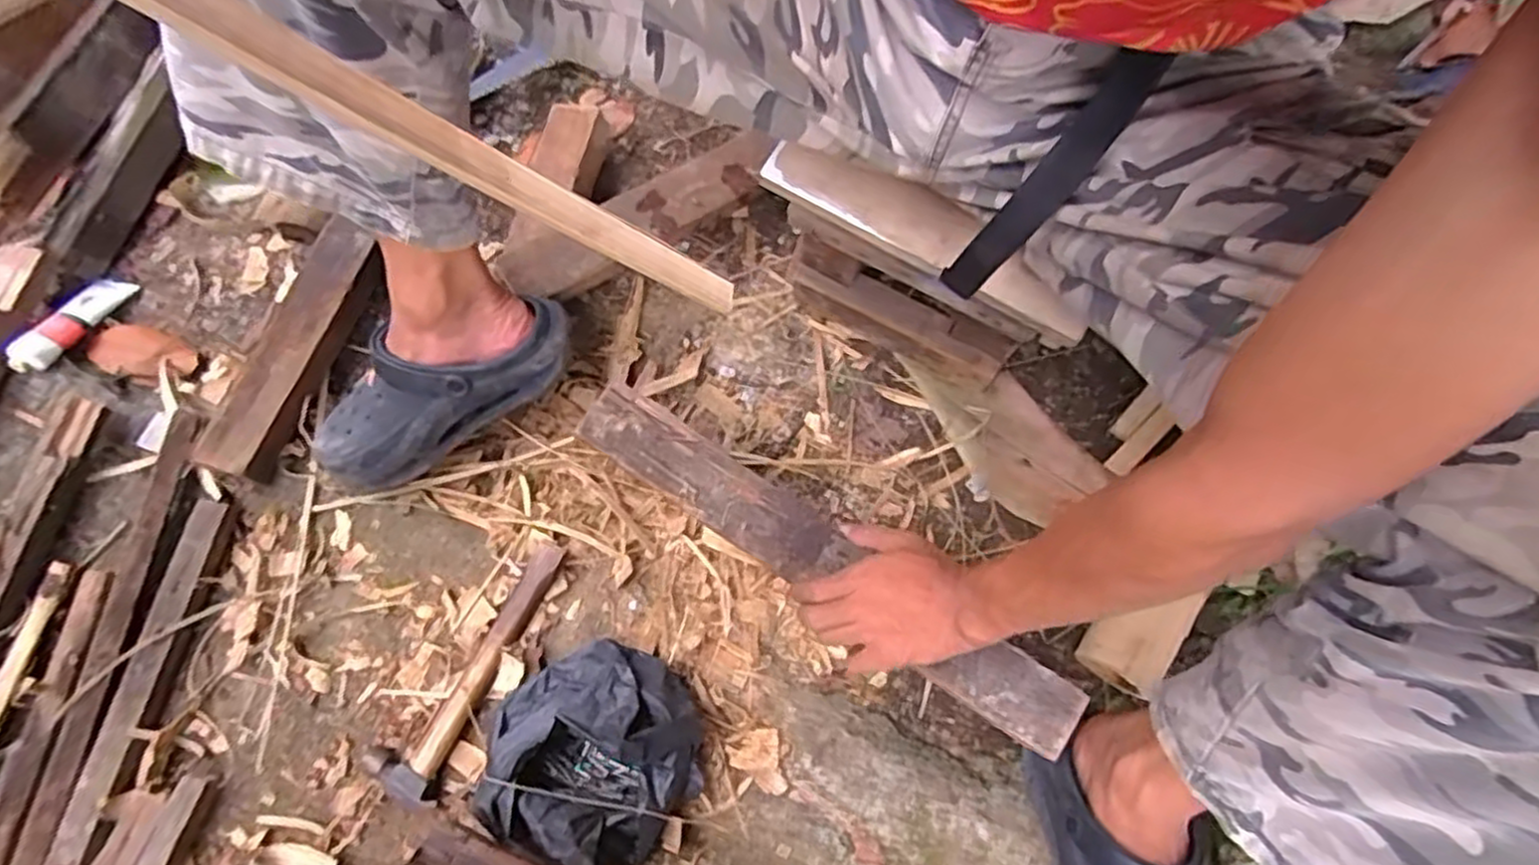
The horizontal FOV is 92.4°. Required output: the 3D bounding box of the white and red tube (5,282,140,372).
[{"bbox_3d":[-0.750,-0.118,0.792,0.029,0.031,0.140,15,50,4],"label":"white and red tube"}]

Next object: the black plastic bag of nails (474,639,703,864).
[{"bbox_3d":[-0.149,0.267,0.623,0.180,0.074,0.168,16,74,5],"label":"black plastic bag of nails"}]

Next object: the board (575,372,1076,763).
[{"bbox_3d":[0.038,0.098,0.602,0.458,0.012,0.061,33,76,11],"label":"board"}]

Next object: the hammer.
[{"bbox_3d":[-0.259,0.213,0.669,0.071,0.022,0.242,32,76,12],"label":"hammer"}]

